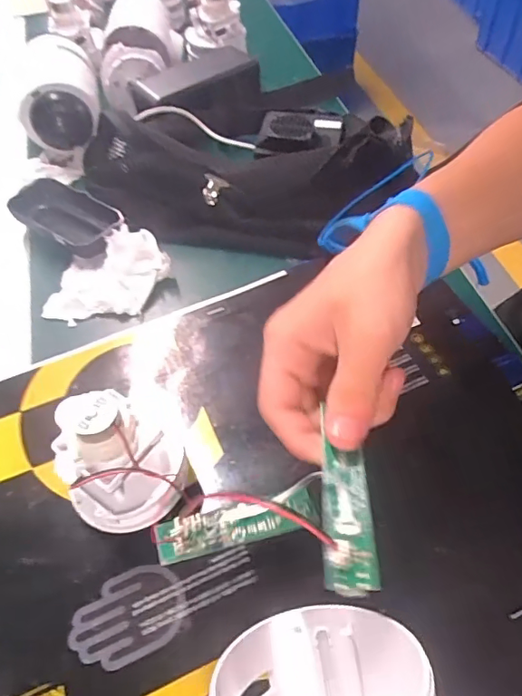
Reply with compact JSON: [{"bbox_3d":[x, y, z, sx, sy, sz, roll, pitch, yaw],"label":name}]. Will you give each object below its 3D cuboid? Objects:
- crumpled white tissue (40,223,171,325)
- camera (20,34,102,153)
[{"bbox_3d":[-0.122,-0.058,0.395,0.097,0.033,0.062,-14,55,-8],"label":"crumpled white tissue"},{"bbox_3d":[-0.193,-0.245,0.489,0.075,0.079,0.110,-13,55,-8],"label":"camera"}]

